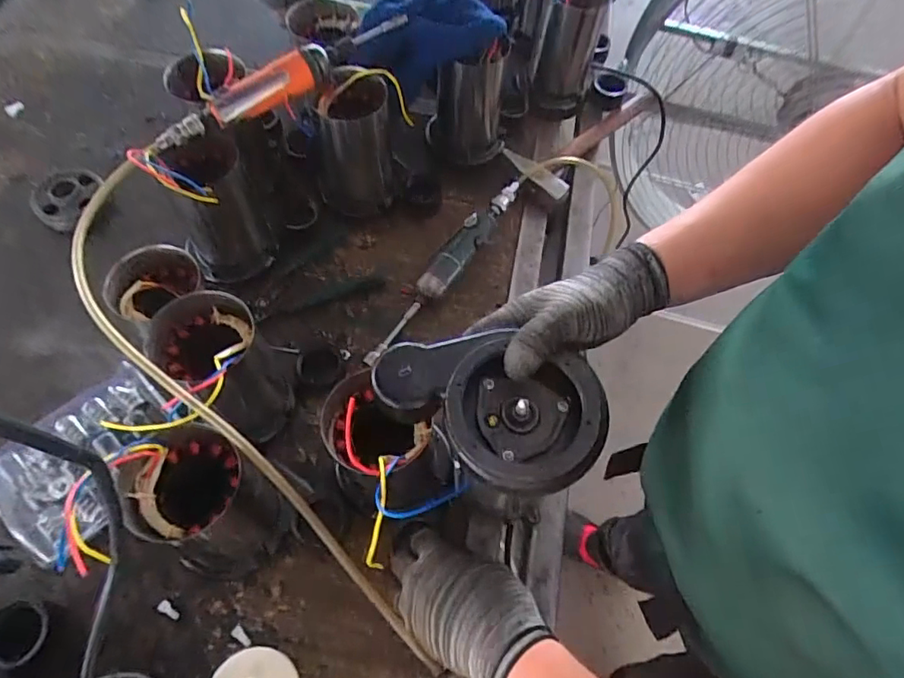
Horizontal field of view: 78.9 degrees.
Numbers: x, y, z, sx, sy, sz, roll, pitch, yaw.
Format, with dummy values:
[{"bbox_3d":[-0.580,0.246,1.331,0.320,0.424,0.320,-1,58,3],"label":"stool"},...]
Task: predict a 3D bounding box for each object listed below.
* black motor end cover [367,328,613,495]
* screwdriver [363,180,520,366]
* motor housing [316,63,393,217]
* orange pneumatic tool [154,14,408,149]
[{"bbox_3d":[0.030,0.040,0.401,0.160,0.029,0.109,35,64,15],"label":"black motor end cover"},{"bbox_3d":[-0.006,-0.090,0.714,0.033,0.058,0.318,33,64,14],"label":"screwdriver"},{"bbox_3d":[-0.126,-0.243,0.720,0.090,0.183,0.093,2,61,-3],"label":"motor housing"},{"bbox_3d":[-0.181,-0.289,0.611,0.311,0.039,0.041,-33,68,-20],"label":"orange pneumatic tool"}]

